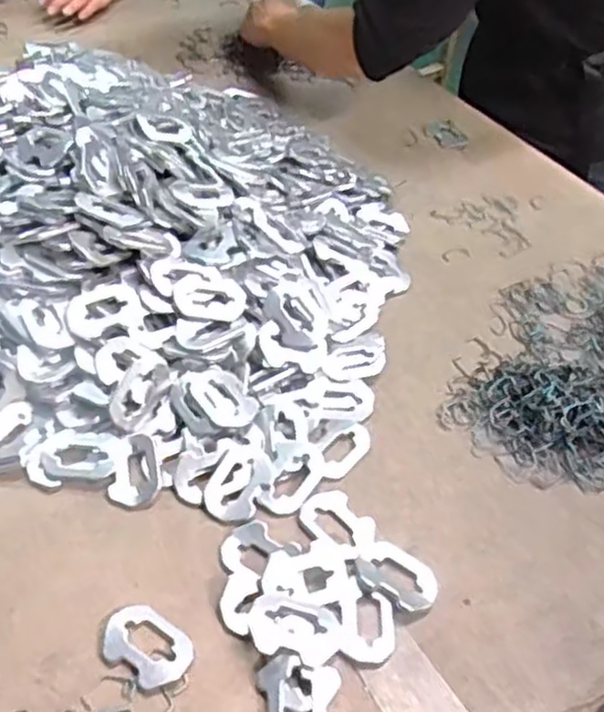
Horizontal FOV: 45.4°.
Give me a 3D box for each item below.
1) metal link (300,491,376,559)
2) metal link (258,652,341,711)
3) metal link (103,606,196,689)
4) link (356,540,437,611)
[{"bbox_3d":[0.027,0.122,0.534,0.039,0.006,0.057,-28,55,-28],"label":"metal link"},{"bbox_3d":[-0.004,0.215,0.441,0.048,0.010,0.055,9,46,3],"label":"metal link"},{"bbox_3d":[-0.100,0.186,0.465,0.060,0.004,0.039,27,50,20],"label":"metal link"},{"bbox_3d":[0.069,0.154,0.515,0.058,0.012,0.045,30,51,21],"label":"link"}]

